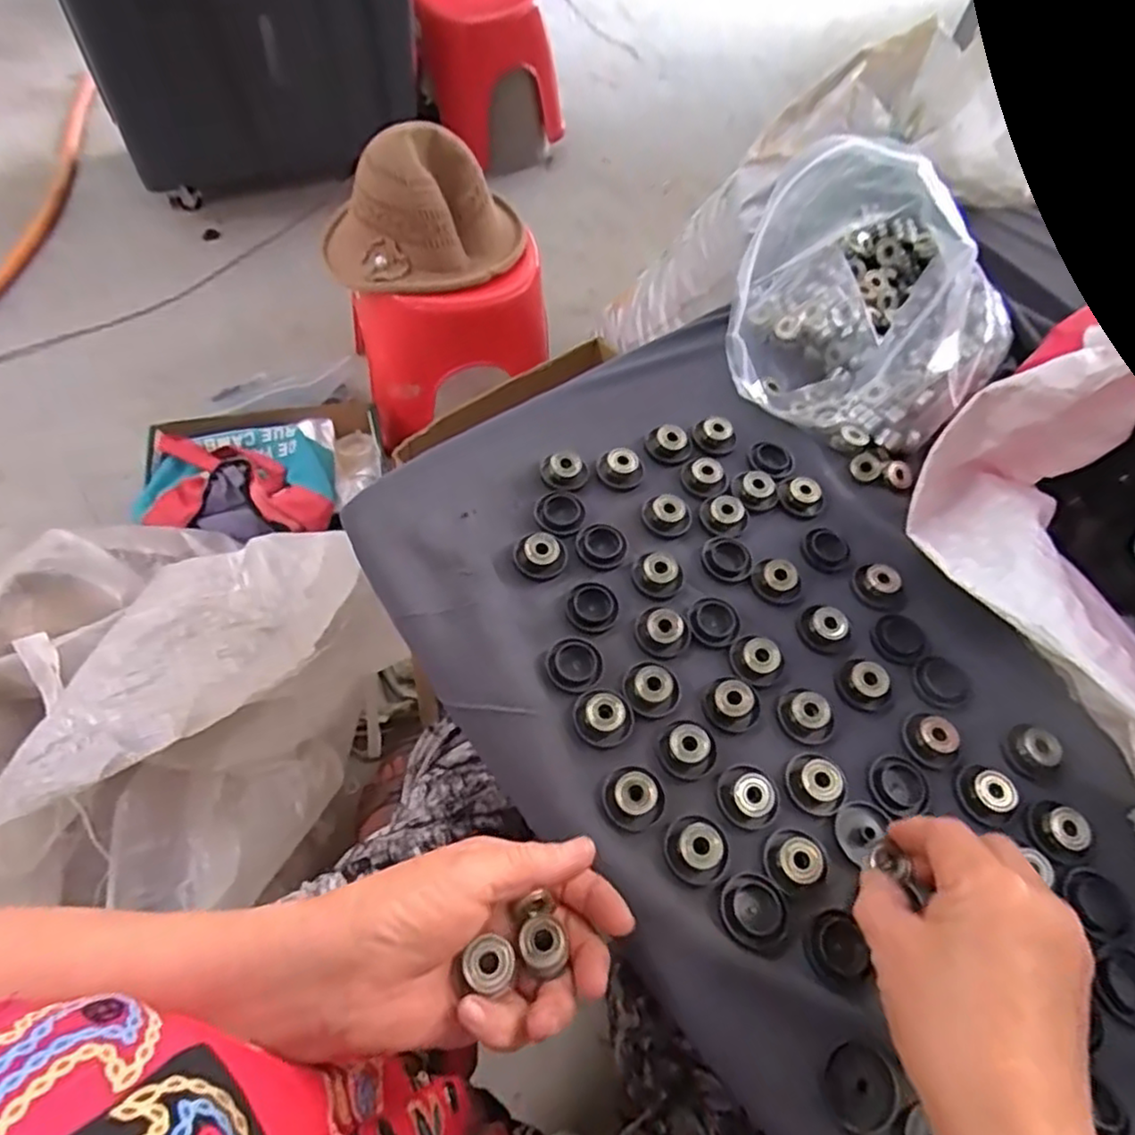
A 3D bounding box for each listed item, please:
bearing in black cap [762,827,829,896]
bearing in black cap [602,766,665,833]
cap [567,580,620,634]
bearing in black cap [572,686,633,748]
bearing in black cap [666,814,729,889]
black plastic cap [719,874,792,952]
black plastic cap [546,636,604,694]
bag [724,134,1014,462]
[{"bbox_3d":[0.117,0.150,0.347,0.029,0.012,0.031,4,59,-6],"label":"bearing in black cap"},{"bbox_3d":[0.035,0.119,0.357,0.031,0.013,0.033,4,59,-6],"label":"bearing in black cap"},{"bbox_3d":[0.015,0.024,0.417,0.030,0.009,0.034,-16,63,-17],"label":"cap"},{"bbox_3d":[0.020,0.082,0.379,0.030,0.012,0.034,-6,60,-12],"label":"bearing in black cap"},{"bbox_3d":[0.067,0.142,0.346,0.032,0.012,0.033,4,59,-6],"label":"bearing in black cap"},{"bbox_3d":[0.093,0.169,0.335,0.033,0.006,0.033,4,59,-6],"label":"black plastic cap"},{"bbox_3d":[0.004,0.056,0.395,0.031,0.008,0.031,4,59,-6],"label":"black plastic cap"},{"bbox_3d":[0.240,-0.214,0.507,0.186,0.147,0.223,33,59,14],"label":"bag"}]

